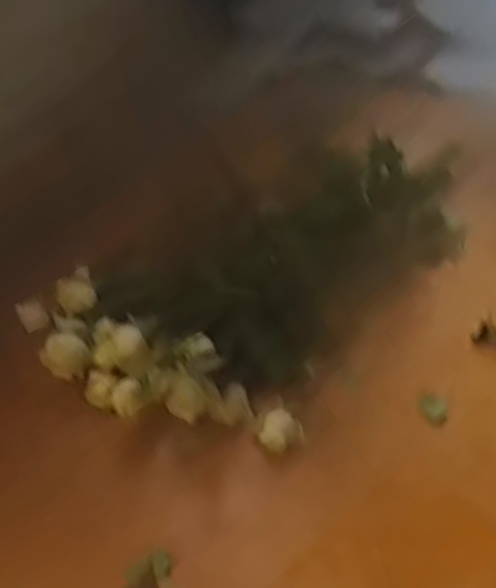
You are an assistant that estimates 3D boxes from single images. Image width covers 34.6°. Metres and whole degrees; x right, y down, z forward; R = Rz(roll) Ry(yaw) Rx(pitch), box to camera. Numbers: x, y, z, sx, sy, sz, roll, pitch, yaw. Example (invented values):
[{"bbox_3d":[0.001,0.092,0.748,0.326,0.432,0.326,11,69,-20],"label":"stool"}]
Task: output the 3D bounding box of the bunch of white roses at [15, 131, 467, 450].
[{"bbox_3d":[0.012,-0.045,1.001,0.372,0.097,0.544,28,52,31],"label":"bunch of white roses"}]

